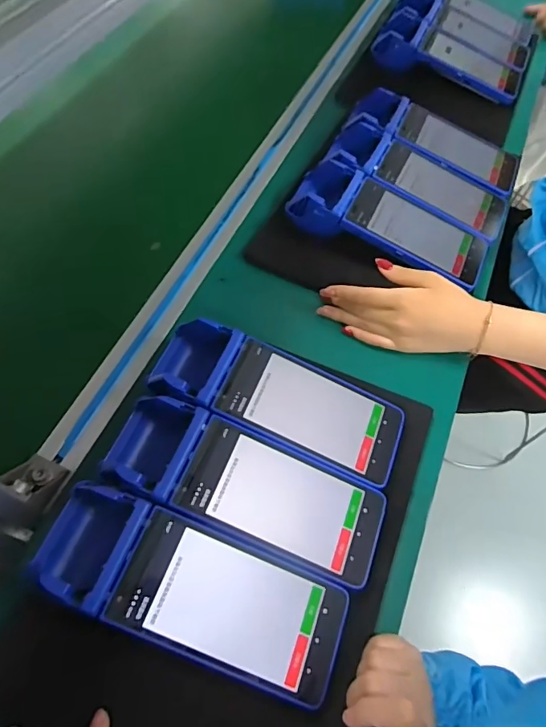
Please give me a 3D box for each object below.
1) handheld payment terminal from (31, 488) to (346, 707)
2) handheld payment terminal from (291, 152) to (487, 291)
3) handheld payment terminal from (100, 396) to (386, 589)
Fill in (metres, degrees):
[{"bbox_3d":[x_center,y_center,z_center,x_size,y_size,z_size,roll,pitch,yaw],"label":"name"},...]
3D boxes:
[{"bbox_3d":[-0.058,0.154,0.326,0.222,0.040,0.085,20,62,6],"label":"handheld payment terminal"},{"bbox_3d":[0.123,-0.157,0.531,0.243,0.058,0.101,27,63,10],"label":"handheld payment terminal"},{"bbox_3d":[-0.022,0.098,0.375,0.222,0.060,0.079,21,62,7],"label":"handheld payment terminal"}]

